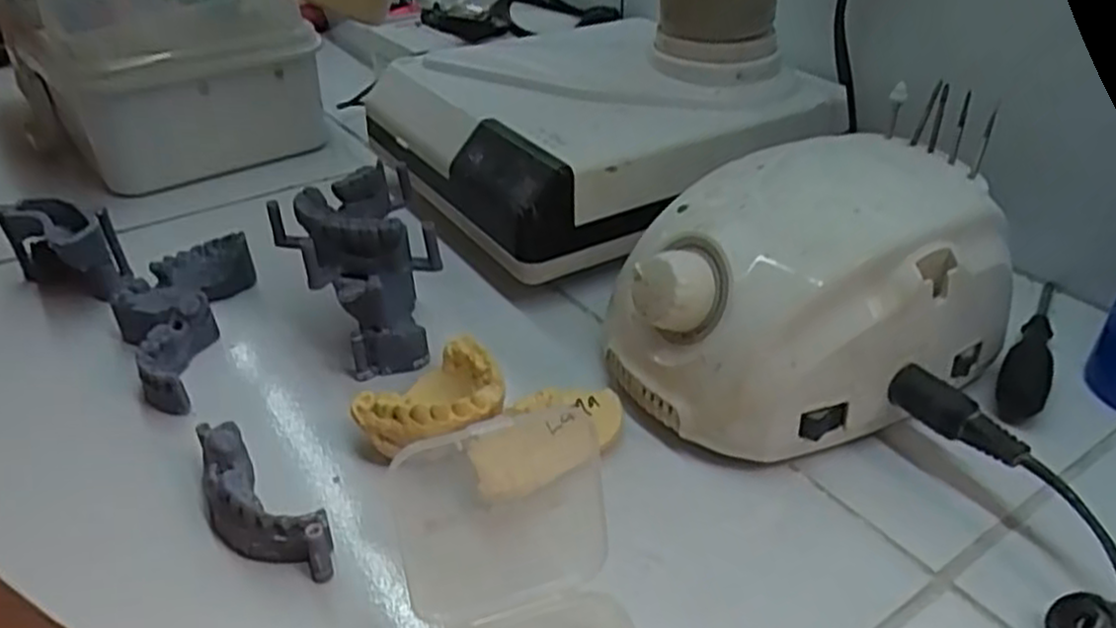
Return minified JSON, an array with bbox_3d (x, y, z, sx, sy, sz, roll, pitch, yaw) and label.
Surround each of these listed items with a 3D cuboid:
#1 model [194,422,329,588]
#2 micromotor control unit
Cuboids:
[{"bbox_3d":[-0.100,0.064,0.254,0.068,0.024,0.023,27,42,35],"label":"model"},{"bbox_3d":[0.092,-0.007,0.297,0.137,0.084,0.092,-15,36,-20],"label":"micromotor control unit"}]

